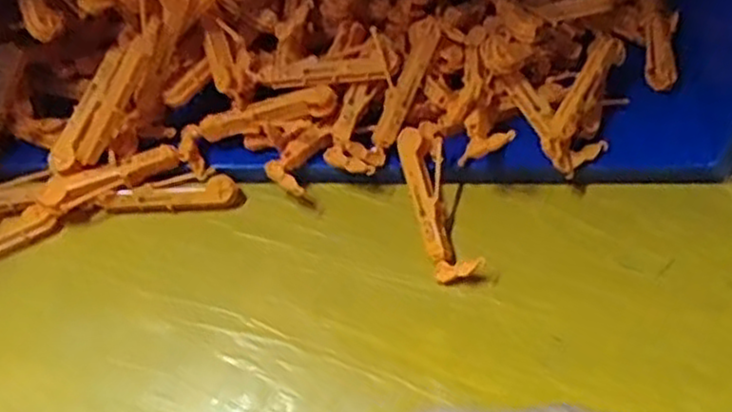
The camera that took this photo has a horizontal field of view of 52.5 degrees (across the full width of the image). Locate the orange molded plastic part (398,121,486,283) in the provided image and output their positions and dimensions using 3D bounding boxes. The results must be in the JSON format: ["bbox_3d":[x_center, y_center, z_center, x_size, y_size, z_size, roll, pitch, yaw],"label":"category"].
[{"bbox_3d":[0.042,-0.006,0.442,0.030,0.013,0.104,-10,65,-4],"label":"orange molded plastic part"}]

